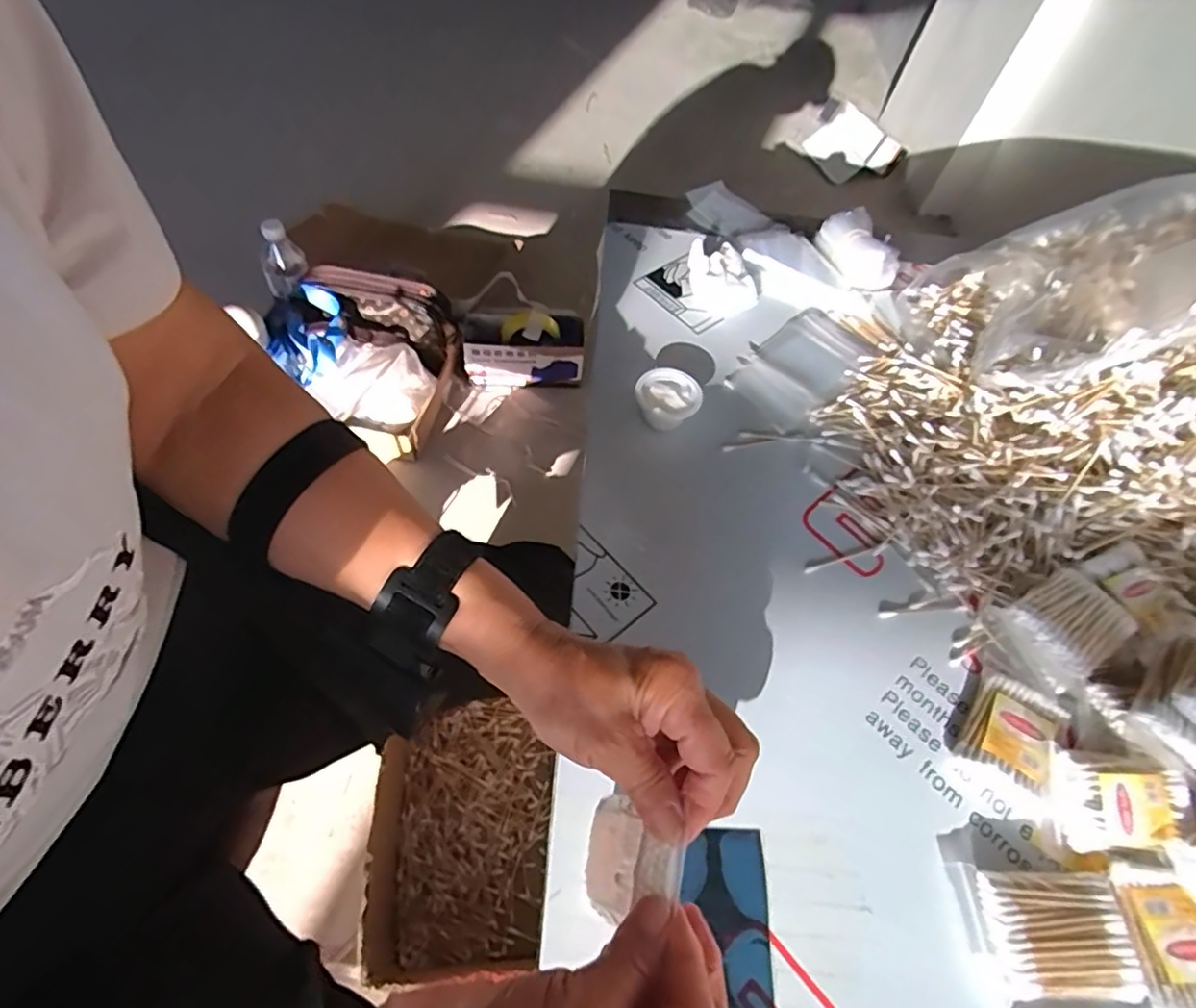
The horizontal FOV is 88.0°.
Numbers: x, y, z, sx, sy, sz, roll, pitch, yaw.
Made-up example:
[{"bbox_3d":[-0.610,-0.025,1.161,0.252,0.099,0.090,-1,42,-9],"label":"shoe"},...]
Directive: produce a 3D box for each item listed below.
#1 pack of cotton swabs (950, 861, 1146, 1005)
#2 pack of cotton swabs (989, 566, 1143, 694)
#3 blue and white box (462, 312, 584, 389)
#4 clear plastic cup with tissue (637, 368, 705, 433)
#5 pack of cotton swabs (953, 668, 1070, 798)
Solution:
[{"bbox_3d":[0.252,0.239,0.345,0.084,0.012,0.059,2,59,1],"label":"pack of cotton swabs"},{"bbox_3d":[0.325,0.080,0.425,0.087,0.030,0.062,-20,63,-18],"label":"pack of cotton swabs"},{"bbox_3d":[-0.135,-0.285,1.131,0.210,0.128,0.093,0,58,-8],"label":"blue and white box"},{"bbox_3d":[0.060,-0.087,0.529,0.053,0.031,0.047,29,59,11],"label":"clear plastic cup with tissue"},{"bbox_3d":[0.270,0.149,0.404,0.051,0.015,0.070,37,61,15],"label":"pack of cotton swabs"}]

